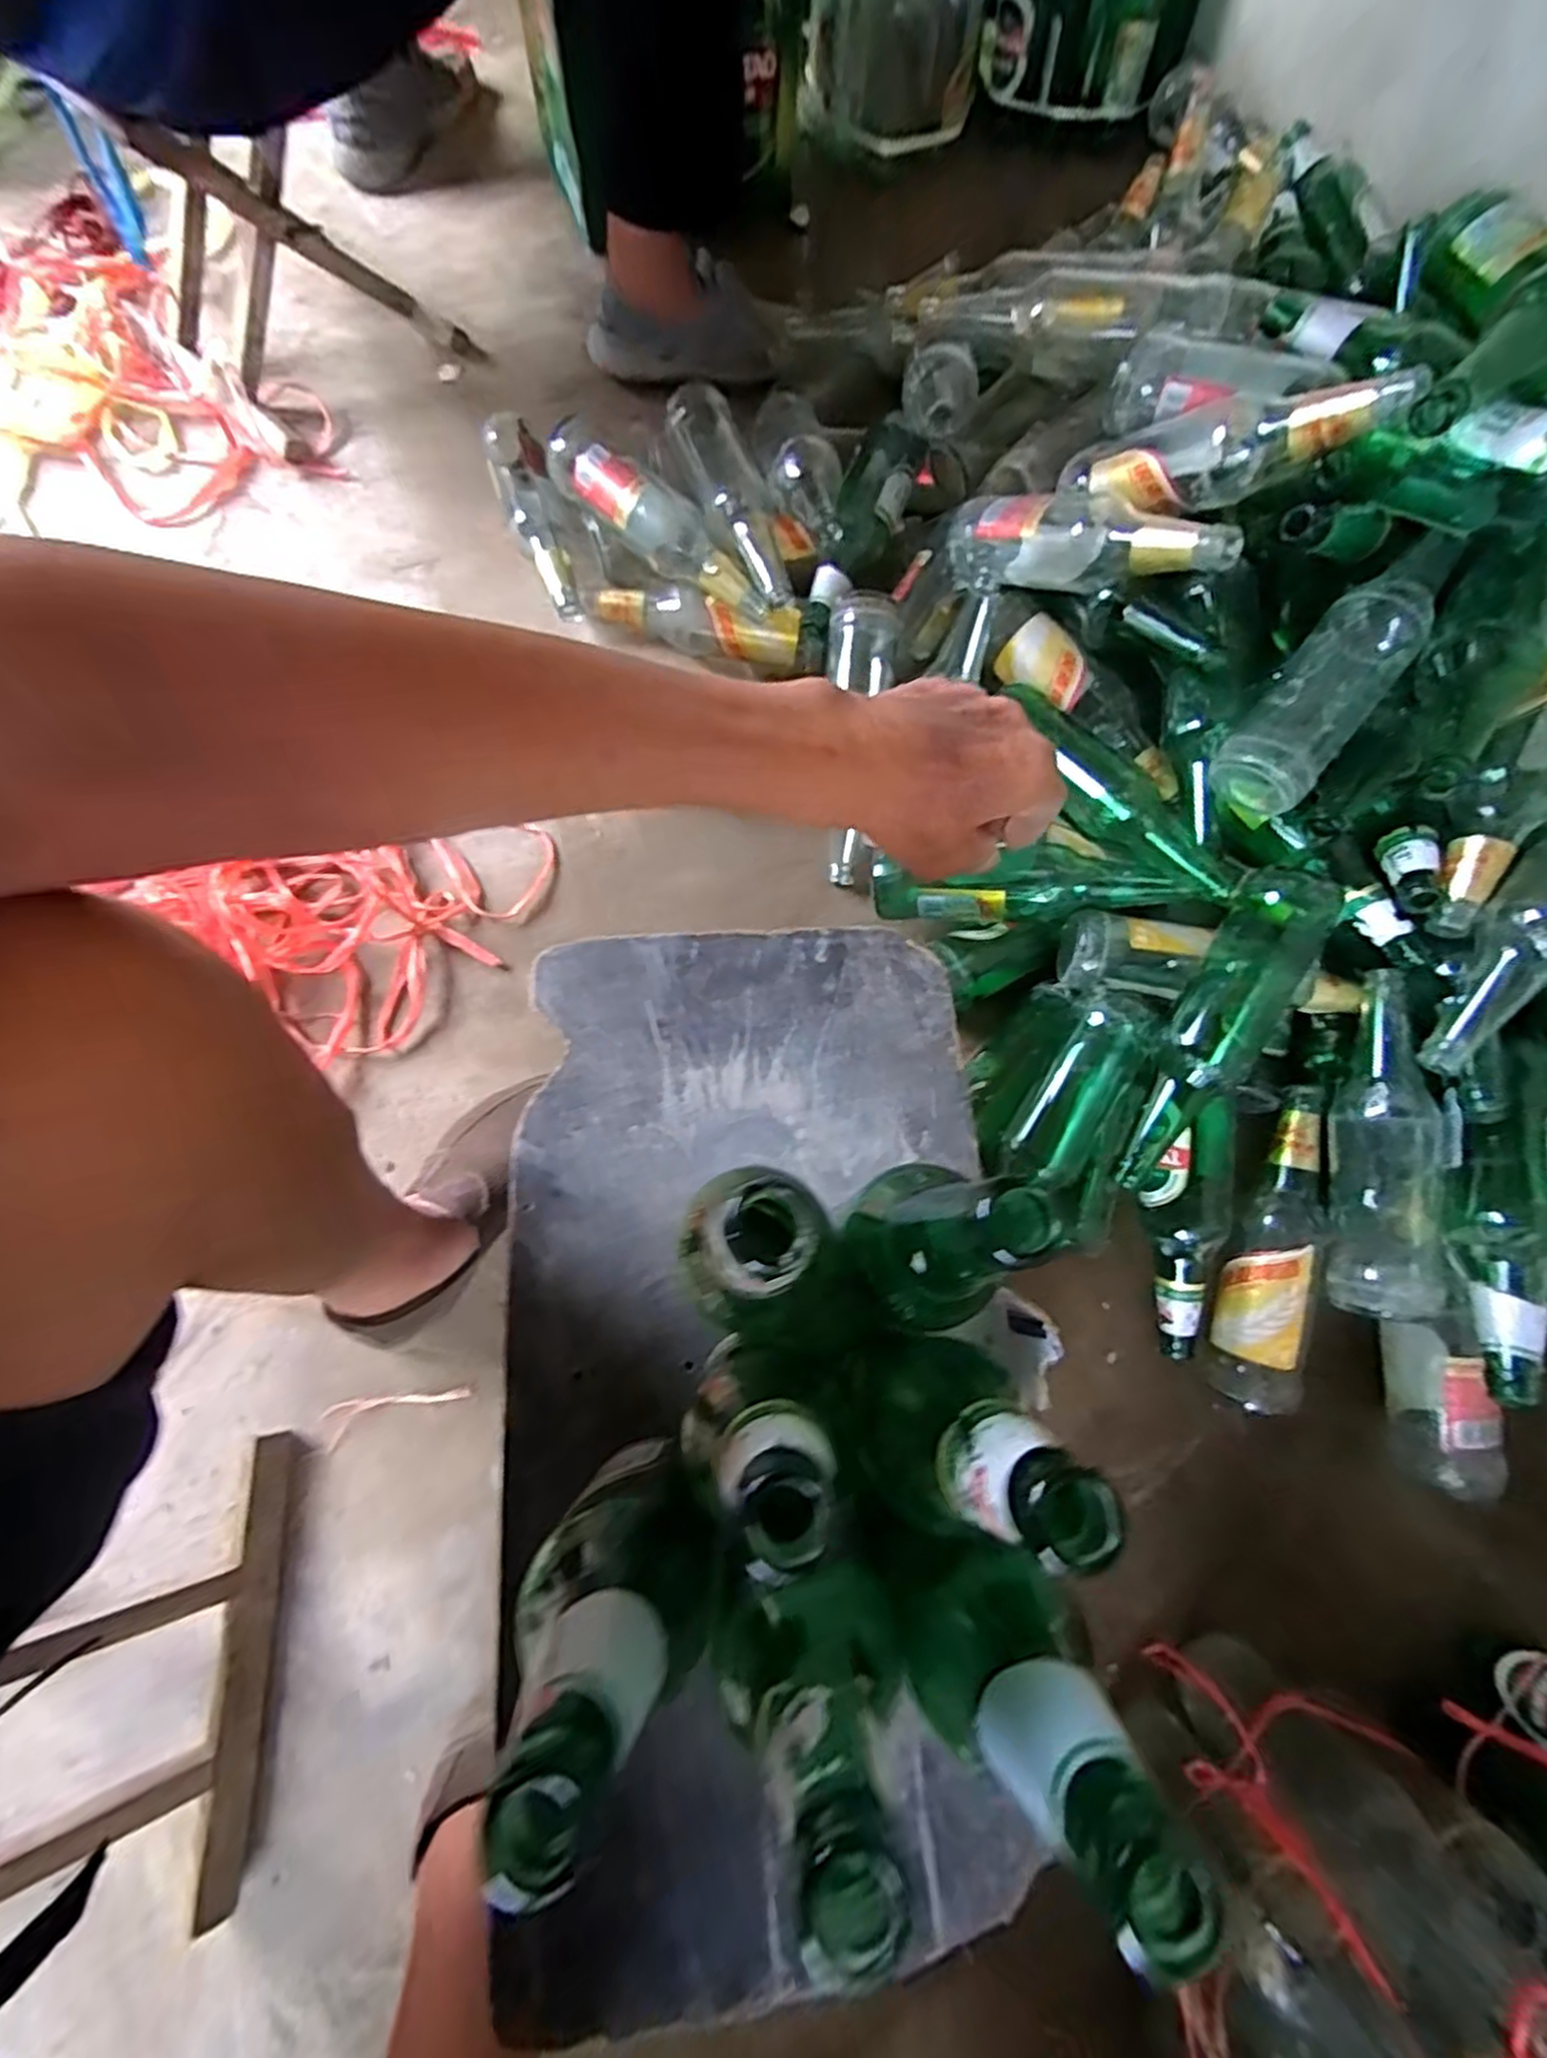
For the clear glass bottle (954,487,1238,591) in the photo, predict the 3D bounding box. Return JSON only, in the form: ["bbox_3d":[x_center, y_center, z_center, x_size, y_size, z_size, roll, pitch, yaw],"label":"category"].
[{"bbox_3d":[0.254,-0.409,0.626,0.063,0.072,0.276,-38,44,-10],"label":"clear glass bottle"}]

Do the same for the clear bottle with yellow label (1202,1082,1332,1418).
[{"bbox_3d":[0.415,0.181,0.621,0.062,0.059,0.260,13,75,3],"label":"clear bottle with yellow label"}]

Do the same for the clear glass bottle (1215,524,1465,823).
[{"bbox_3d":[0.435,-0.272,0.573,0.071,0.061,0.232,39,92,9],"label":"clear glass bottle"}]

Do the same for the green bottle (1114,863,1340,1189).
[{"bbox_3d":[0.347,0.007,0.576,0.084,0.061,0.266,30,92,7],"label":"green bottle"}]

